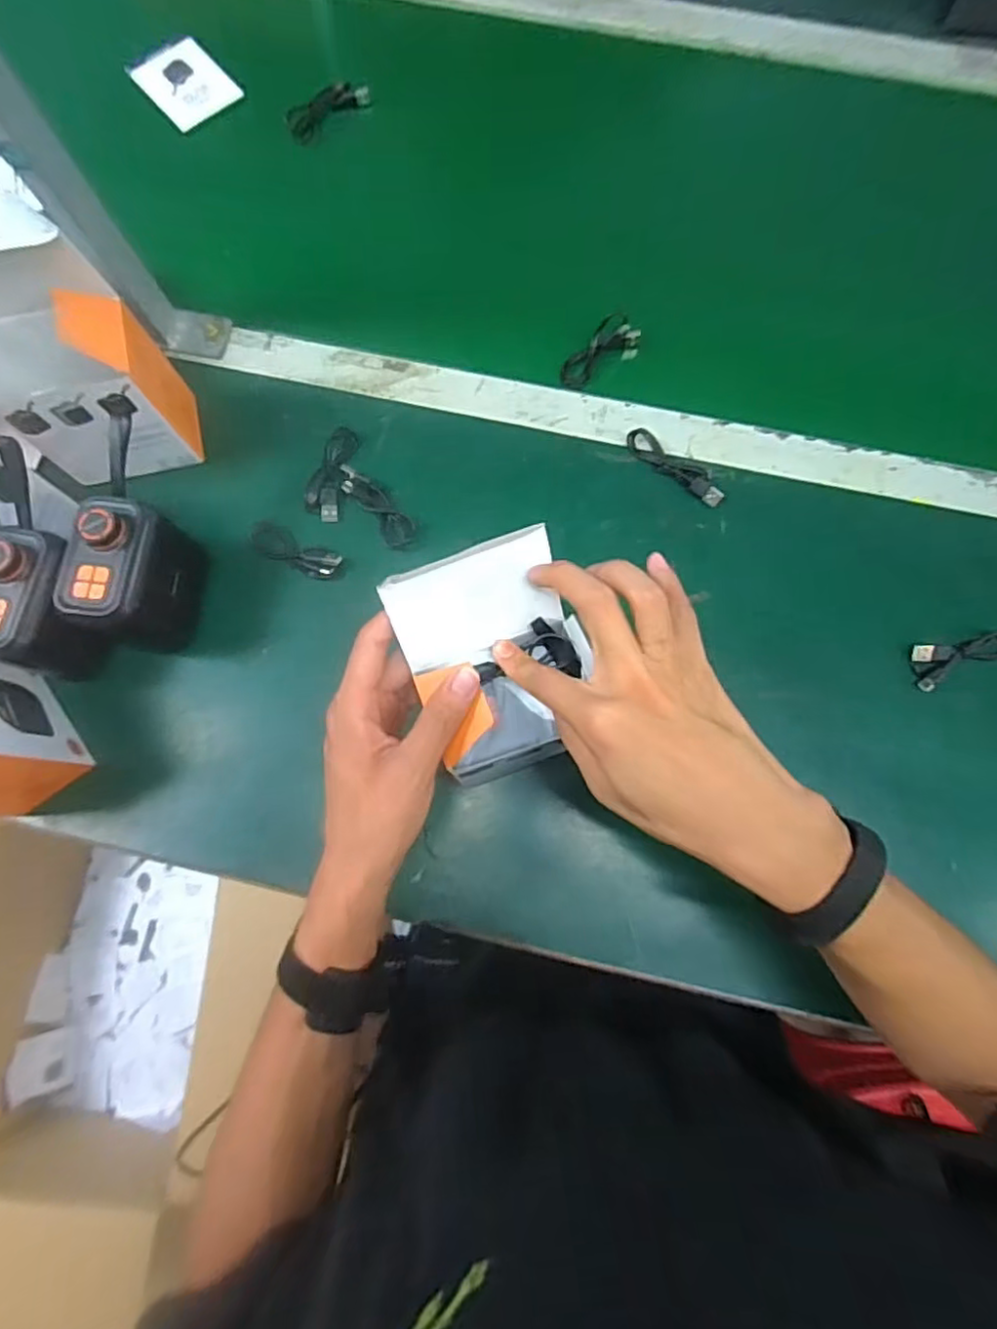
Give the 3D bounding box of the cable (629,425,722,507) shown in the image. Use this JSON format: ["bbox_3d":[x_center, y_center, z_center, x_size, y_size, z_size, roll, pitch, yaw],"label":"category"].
[{"bbox_3d":[0.146,-0.163,0.532,0.091,0.012,0.025,35,81,8],"label":"cable"}]

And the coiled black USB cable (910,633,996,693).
[{"bbox_3d":[0.359,-0.004,0.498,0.079,0.010,0.034,-11,78,-1],"label":"coiled black USB cable"}]

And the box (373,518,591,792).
[{"bbox_3d":[0.002,-0.002,0.368,0.097,0.068,0.113,-20,78,-3],"label":"box"}]

